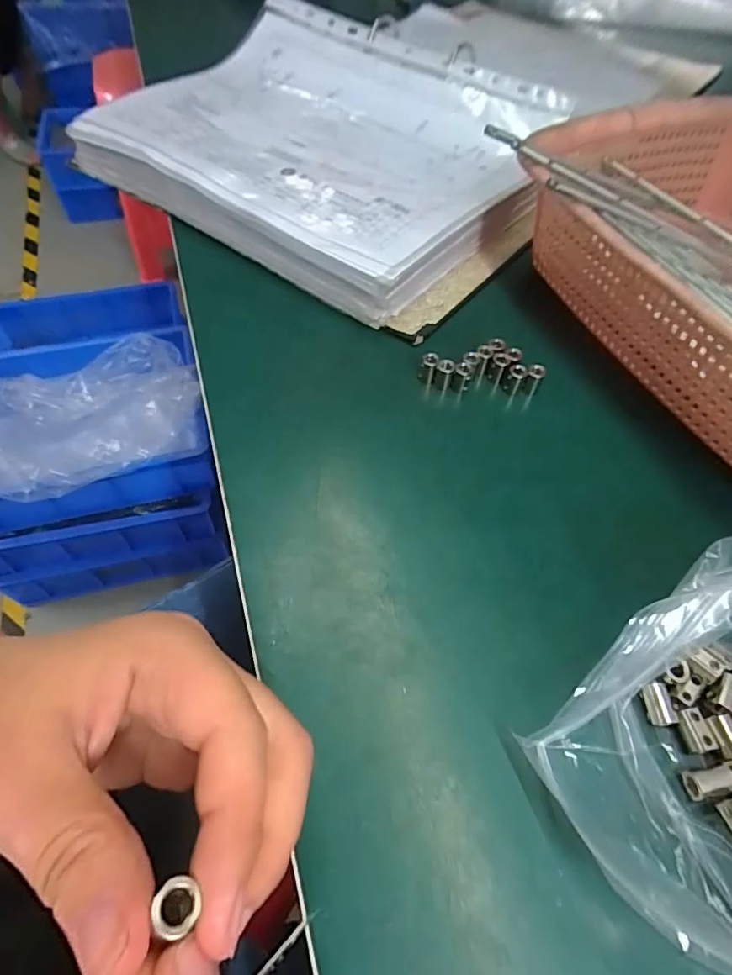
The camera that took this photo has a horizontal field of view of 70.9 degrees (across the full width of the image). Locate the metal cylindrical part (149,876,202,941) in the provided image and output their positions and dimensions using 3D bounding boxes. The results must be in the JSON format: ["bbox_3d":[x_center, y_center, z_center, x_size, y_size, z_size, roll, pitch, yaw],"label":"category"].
[{"bbox_3d":[-0.039,0.085,0.103,0.008,0.004,0.010,7,58,3],"label":"metal cylindrical part"}]

